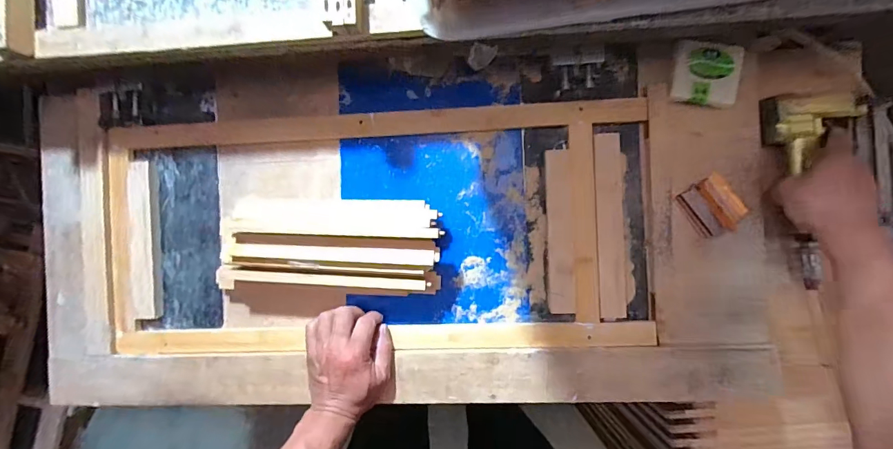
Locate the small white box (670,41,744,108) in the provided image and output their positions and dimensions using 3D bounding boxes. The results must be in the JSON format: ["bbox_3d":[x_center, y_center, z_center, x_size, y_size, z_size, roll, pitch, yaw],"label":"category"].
[{"bbox_3d":[0.310,-0.178,0.485,0.075,0.023,0.071,12,89,4],"label":"small white box"}]

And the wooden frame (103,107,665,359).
[{"bbox_3d":[-0.097,0.008,0.522,0.695,0.022,0.305,-2,88,4],"label":"wooden frame"}]

